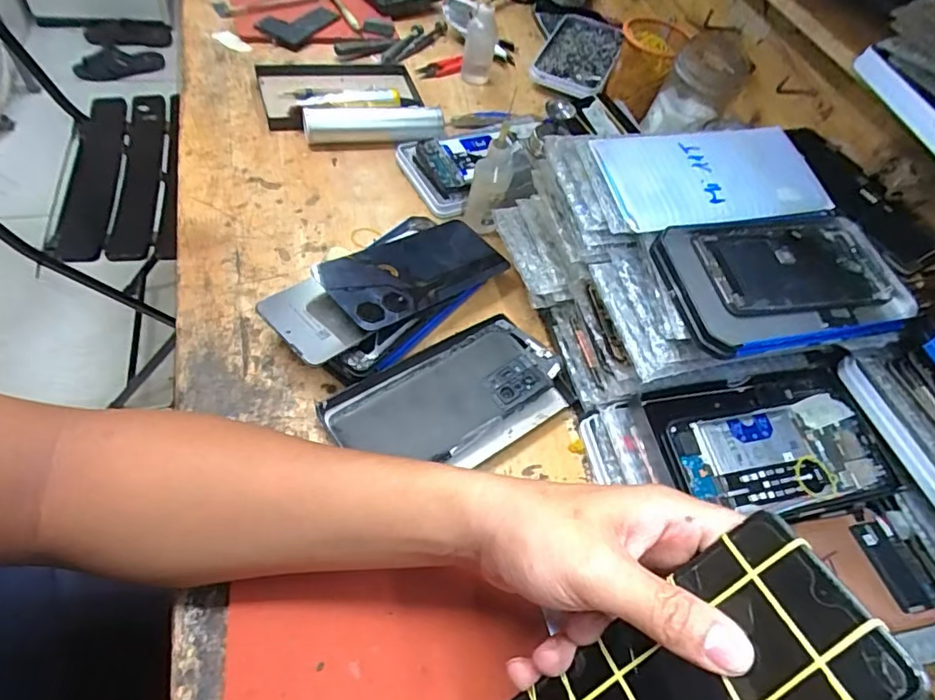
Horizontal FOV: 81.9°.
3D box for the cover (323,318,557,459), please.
[{"bbox_3d":[-0.014,0.034,0.416,0.174,0.015,0.080,-29,66,-27],"label":"cover"}]

